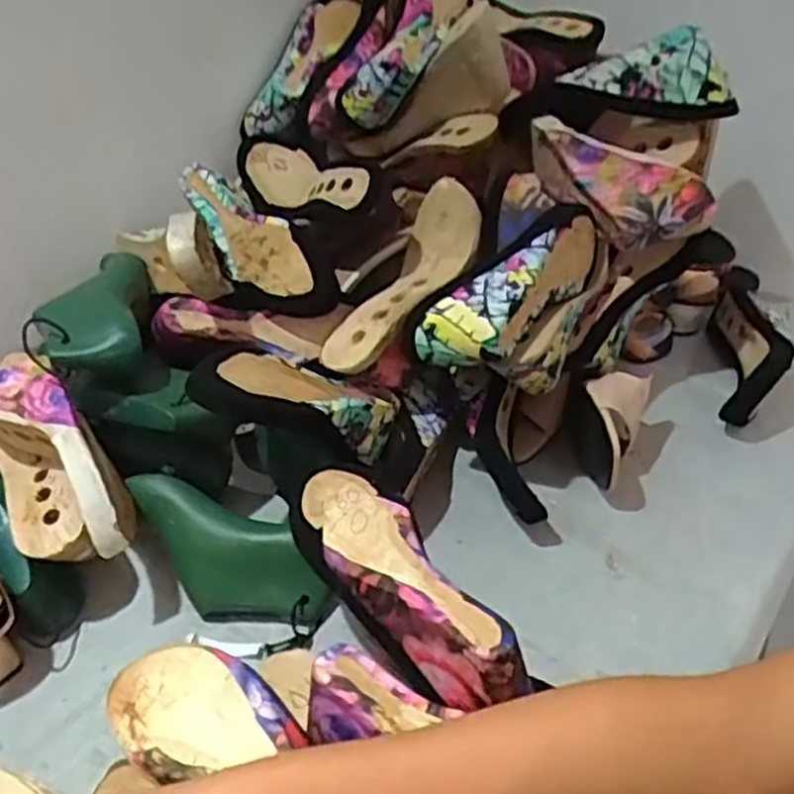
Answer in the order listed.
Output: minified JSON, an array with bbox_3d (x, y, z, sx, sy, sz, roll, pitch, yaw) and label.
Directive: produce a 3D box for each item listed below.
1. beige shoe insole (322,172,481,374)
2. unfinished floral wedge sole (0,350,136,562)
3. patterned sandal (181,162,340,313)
[{"bbox_3d":[0.012,-0.112,0.741,0.088,0.050,0.233,21,63,27],"label":"beige shoe insole"},{"bbox_3d":[-0.294,0.051,0.650,0.093,0.079,0.222,-28,45,-25],"label":"unfinished floral wedge sole"},{"bbox_3d":[-0.141,-0.158,0.750,0.095,0.060,0.208,-30,64,-27],"label":"patterned sandal"}]

